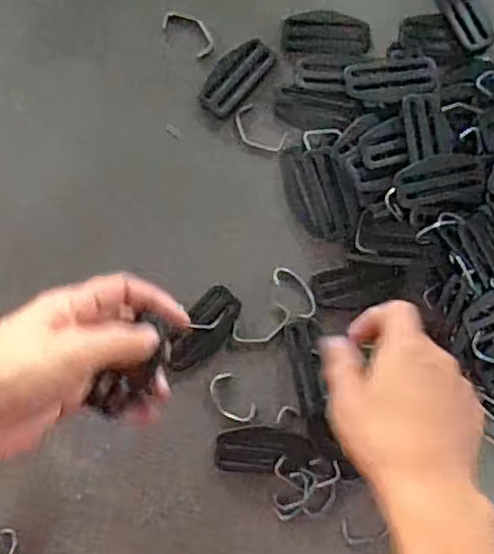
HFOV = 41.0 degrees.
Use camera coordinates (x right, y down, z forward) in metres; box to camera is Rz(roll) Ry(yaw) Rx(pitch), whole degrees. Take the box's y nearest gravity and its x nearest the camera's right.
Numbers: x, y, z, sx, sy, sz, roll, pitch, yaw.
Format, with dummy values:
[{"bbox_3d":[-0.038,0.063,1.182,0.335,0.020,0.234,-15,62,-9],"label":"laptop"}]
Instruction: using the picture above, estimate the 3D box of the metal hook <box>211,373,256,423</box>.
[{"bbox_3d":[-0.010,0.075,0.404,0.019,0.004,0.034,-37,89,-6],"label":"metal hook"}]

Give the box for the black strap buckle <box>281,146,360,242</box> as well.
[{"bbox_3d":[0.048,-0.055,0.421,0.039,0.006,0.063,-15,87,-5],"label":"black strap buckle"}]

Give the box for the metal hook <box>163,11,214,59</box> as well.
[{"bbox_3d":[-0.037,-0.161,0.432,0.038,0.004,0.018,40,84,0],"label":"metal hook"}]

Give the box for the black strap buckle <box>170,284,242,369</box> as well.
[{"bbox_3d":[-0.026,0.033,0.407,0.026,0.004,0.056,35,84,-1],"label":"black strap buckle"}]

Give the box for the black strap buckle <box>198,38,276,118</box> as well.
[{"bbox_3d":[-0.007,-0.131,0.430,0.027,0.004,0.056,41,84,0],"label":"black strap buckle"}]

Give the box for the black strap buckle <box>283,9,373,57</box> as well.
[{"bbox_3d":[0.052,-0.162,0.436,0.057,0.006,0.032,3,85,-4],"label":"black strap buckle"}]

